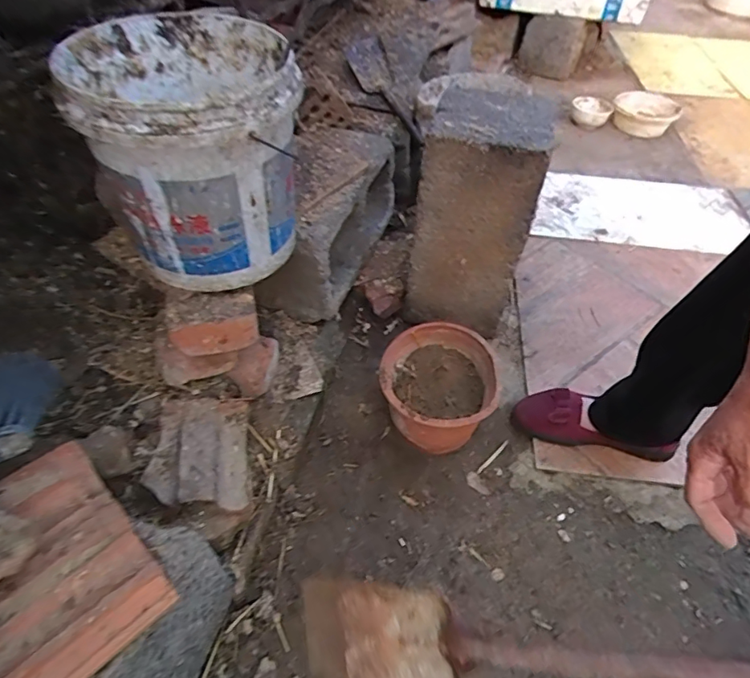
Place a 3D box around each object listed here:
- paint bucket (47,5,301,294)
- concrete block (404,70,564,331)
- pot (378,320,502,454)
[{"bbox_3d":[-0.221,-0.234,0.662,0.255,0.251,0.260,0,48,0],"label":"paint bucket"},{"bbox_3d":[0.177,-0.209,0.890,0.179,0.362,0.196,16,50,13],"label":"concrete block"},{"bbox_3d":[0.095,0.093,0.810,0.167,0.148,0.178,0,48,0],"label":"pot"}]

